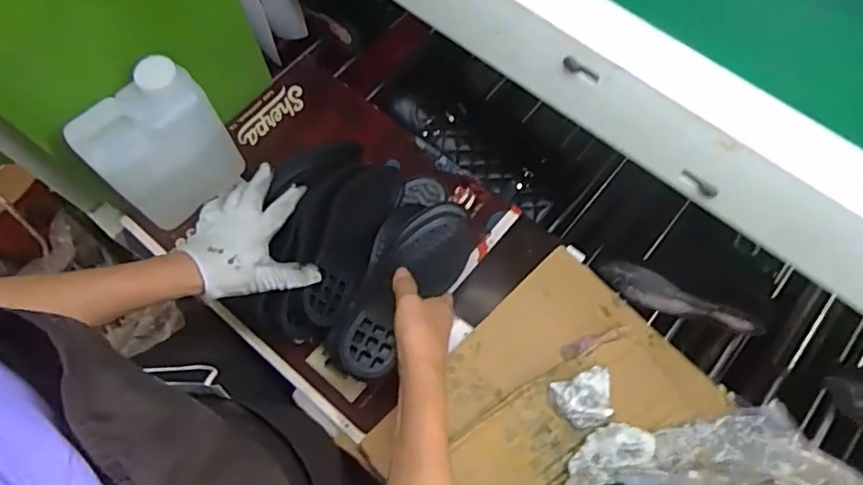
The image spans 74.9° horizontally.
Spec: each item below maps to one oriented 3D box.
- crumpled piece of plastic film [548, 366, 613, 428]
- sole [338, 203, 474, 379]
[{"bbox_3d":[0.160,0.160,0.577,0.066,0.037,0.052,-18,70,-7],"label":"crumpled piece of plastic film"},{"bbox_3d":[-0.029,0.048,0.612,0.090,0.040,0.218,29,60,11],"label":"sole"}]

